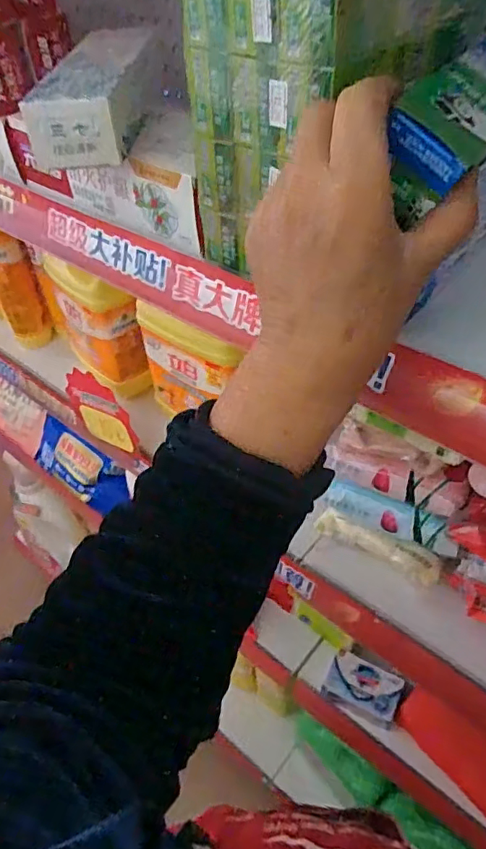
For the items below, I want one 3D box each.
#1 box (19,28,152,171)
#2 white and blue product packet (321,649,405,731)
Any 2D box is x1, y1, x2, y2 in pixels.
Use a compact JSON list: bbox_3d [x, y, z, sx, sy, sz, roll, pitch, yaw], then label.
[{"bbox_3d":[-0.109,-0.257,0.423,0.063,0.044,0.185,0,46,4],"label":"box"},{"bbox_3d":[0.167,0.365,0.763,0.097,0.021,0.067,20,51,22],"label":"white and blue product packet"}]

